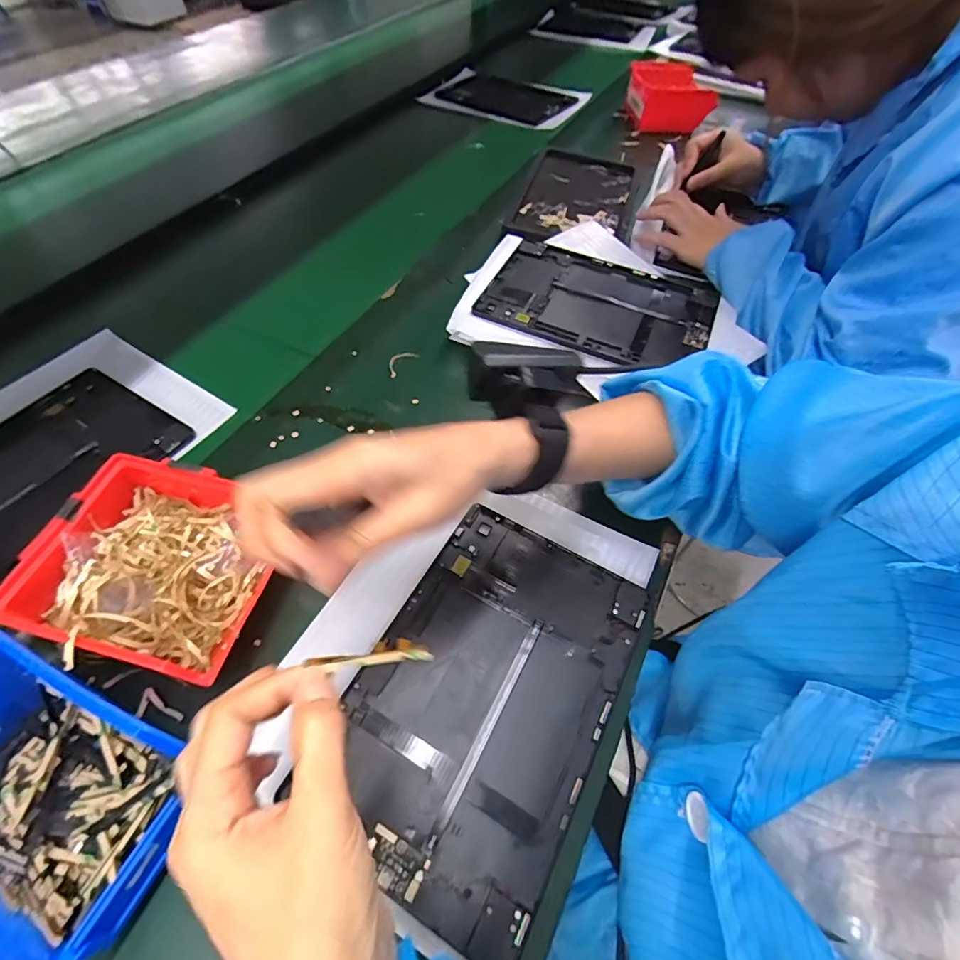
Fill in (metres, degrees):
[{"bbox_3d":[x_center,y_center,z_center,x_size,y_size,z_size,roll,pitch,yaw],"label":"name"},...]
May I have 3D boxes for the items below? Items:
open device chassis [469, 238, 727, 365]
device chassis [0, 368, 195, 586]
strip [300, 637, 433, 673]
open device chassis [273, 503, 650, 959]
[{"bbox_3d":[0.129,-0.191,0.525,0.237,0.014,0.167,19,57,11],"label":"open device chassis"},{"bbox_3d":[-0.389,0.002,0.405,0.158,0.009,0.233,28,59,16],"label":"device chassis"},{"bbox_3d":[-0.050,0.080,0.220,0.054,0.006,0.011,1,53,-22],"label":"strip"},{"bbox_3d":[0.005,0.136,0.319,0.151,0.008,0.233,25,58,15],"label":"open device chassis"}]

